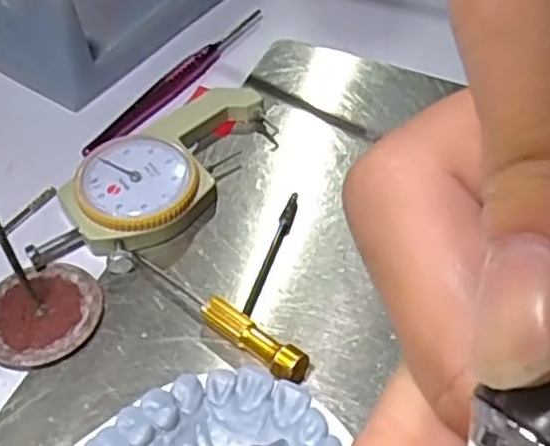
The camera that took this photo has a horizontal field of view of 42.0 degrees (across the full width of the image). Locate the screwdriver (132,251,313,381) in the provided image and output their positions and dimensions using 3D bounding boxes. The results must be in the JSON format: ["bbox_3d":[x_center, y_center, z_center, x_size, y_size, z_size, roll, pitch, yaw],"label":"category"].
[{"bbox_3d":[-0.016,0.025,0.197,0.062,0.007,0.007,32,57,24],"label":"screwdriver"}]

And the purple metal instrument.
[{"bbox_3d":[-0.035,-0.055,0.267,0.011,0.005,0.096,26,55,20],"label":"purple metal instrument"}]

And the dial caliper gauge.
[{"bbox_3d":[-0.035,-0.017,0.231,0.040,0.011,0.089,24,54,19],"label":"dial caliper gauge"}]

